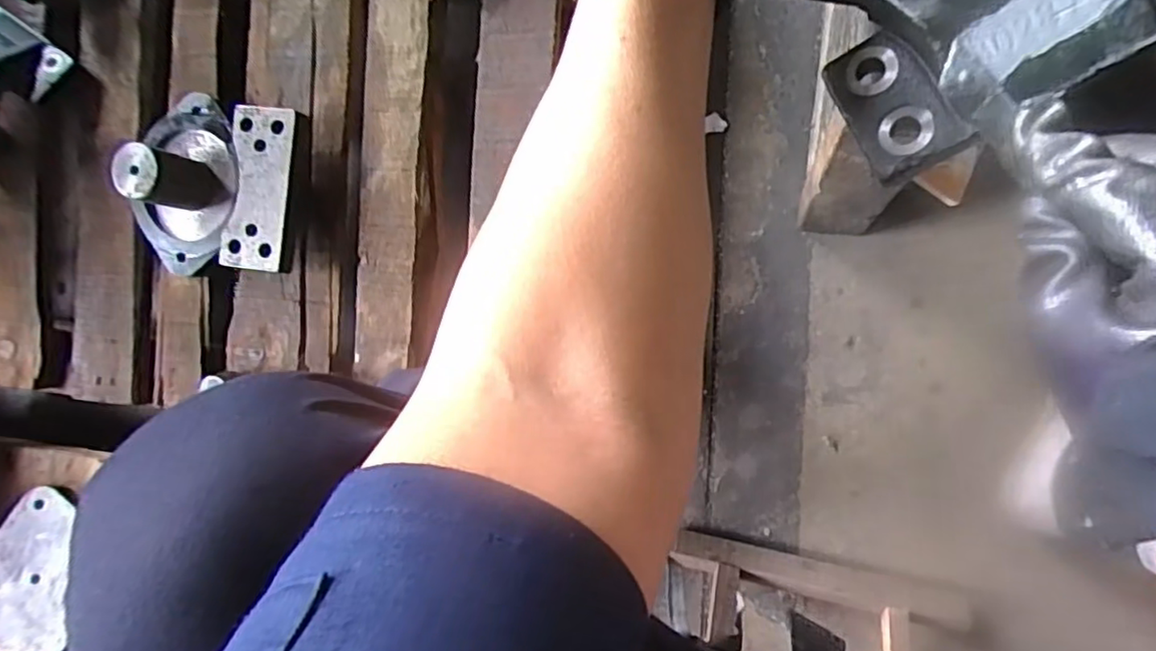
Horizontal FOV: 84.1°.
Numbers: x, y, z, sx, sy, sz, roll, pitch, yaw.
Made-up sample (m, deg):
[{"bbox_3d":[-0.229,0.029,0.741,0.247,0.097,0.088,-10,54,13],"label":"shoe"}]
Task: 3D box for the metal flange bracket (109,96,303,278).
[{"bbox_3d":[-0.302,-0.115,0.529,0.127,0.074,0.143,9,92,13],"label":"metal flange bracket"}]

